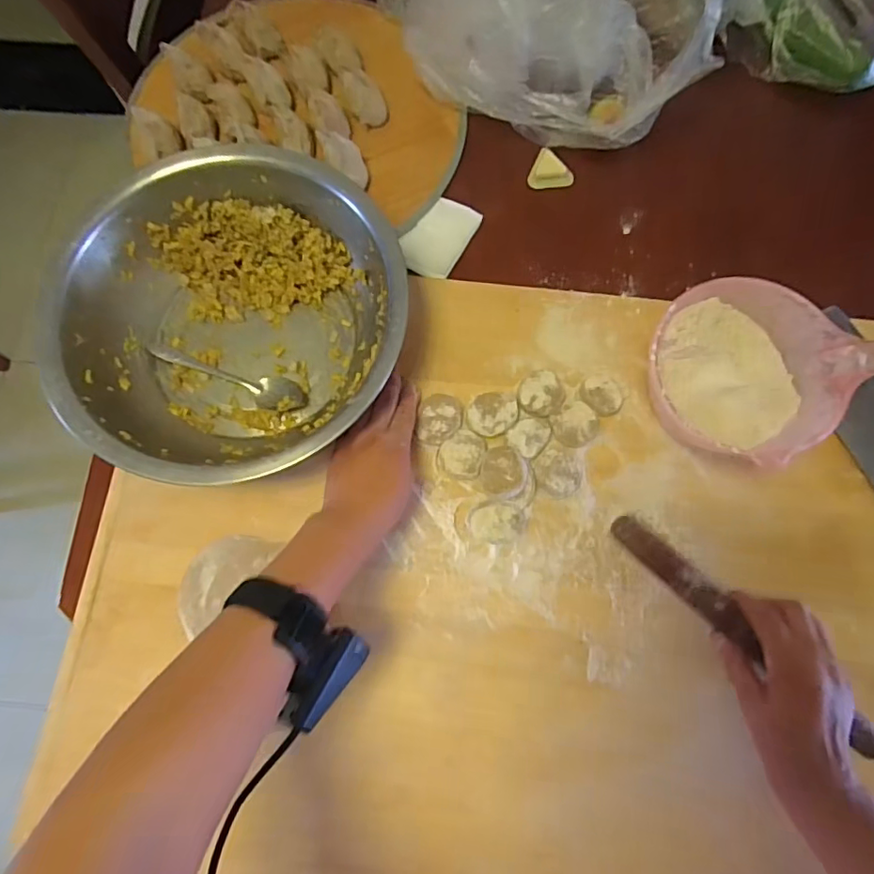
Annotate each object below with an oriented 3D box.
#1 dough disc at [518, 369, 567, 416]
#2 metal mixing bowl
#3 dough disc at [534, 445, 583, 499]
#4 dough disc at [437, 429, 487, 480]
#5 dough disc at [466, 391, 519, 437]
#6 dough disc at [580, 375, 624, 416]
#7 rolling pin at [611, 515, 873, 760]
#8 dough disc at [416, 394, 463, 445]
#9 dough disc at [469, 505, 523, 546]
[{"bbox_3d":[0.099,-0.041,0.511,0.044,0.008,0.043,0,75,0],"label":"dough disc"},{"bbox_3d":[-0.179,-0.100,0.493,0.291,0.099,0.288,0,75,0],"label":"metal mixing bowl"},{"bbox_3d":[0.112,0.032,0.489,0.047,0.014,0.044,0,75,0],"label":"dough disc"},{"bbox_3d":[0.024,0.016,0.499,0.043,0.010,0.046,-2,67,4],"label":"dough disc"},{"bbox_3d":[0.052,-0.021,0.509,0.045,0.016,0.042,3,75,1],"label":"dough disc"},{"bbox_3d":[0.156,-0.038,0.511,0.040,0.018,0.034,36,78,9],"label":"dough disc"},{"bbox_3d":[0.241,0.152,0.420,0.249,0.027,0.025,42,79,11],"label":"rolling pin"},{"bbox_3d":[0.003,-0.017,0.507,0.038,0.017,0.051,5,75,1],"label":"dough disc"},{"bbox_3d":[0.055,0.078,0.481,0.048,0.016,0.034,5,75,1],"label":"dough disc"}]

